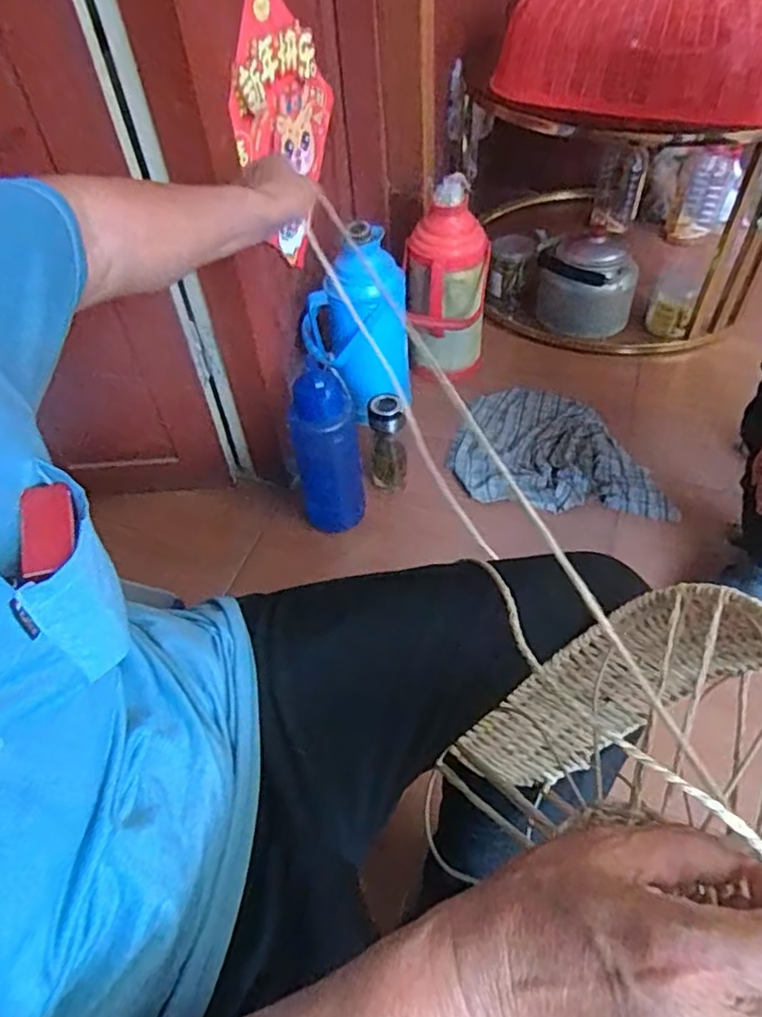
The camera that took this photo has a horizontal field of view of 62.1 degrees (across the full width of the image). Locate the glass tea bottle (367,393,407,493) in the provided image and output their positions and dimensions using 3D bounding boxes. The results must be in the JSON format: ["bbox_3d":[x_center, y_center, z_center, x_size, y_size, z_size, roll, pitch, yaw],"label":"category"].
[{"bbox_3d":[0.012,-0.103,1.116,0.068,0.187,0.080,-8,49,-1],"label":"glass tea bottle"}]

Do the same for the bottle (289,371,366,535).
[{"bbox_3d":[-0.096,-0.097,1.045,0.105,0.301,0.109,-15,50,-8],"label":"bottle"}]

